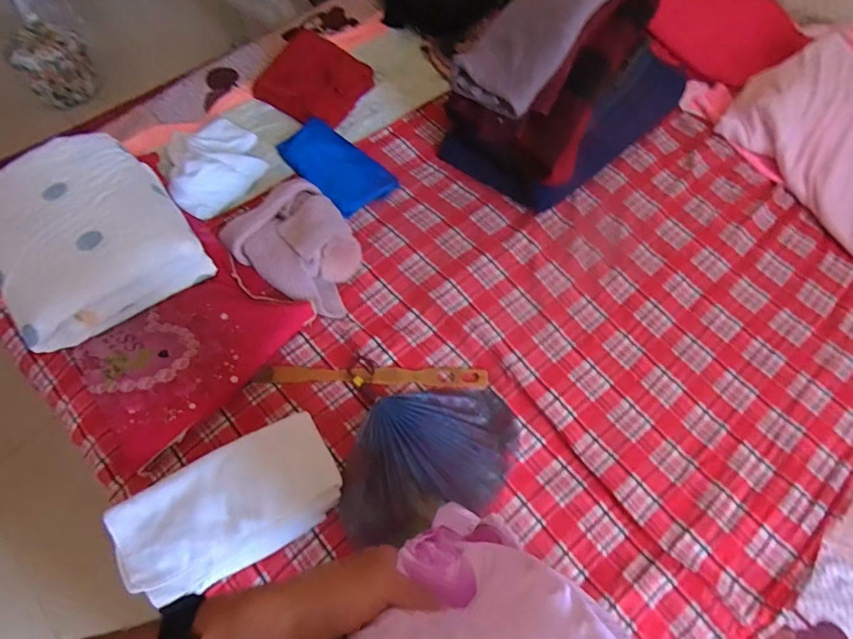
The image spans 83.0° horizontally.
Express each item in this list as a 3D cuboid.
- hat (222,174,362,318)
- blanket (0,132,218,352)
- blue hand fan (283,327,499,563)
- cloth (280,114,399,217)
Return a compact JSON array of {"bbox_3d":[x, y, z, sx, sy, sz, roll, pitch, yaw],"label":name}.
[{"bbox_3d":[-0.276,-0.180,1.067,0.341,0.073,0.232,34,68,14],"label":"hat"},{"bbox_3d":[-0.693,-0.176,0.975,0.349,0.130,0.410,-35,70,-18],"label":"blanket"},{"bbox_3d":[0.009,0.251,0.886,0.332,0.032,0.249,-10,65,-6],"label":"blue hand fan"},{"bbox_3d":[-0.222,-0.381,1.196,0.283,0.033,0.163,42,71,17],"label":"cloth"}]

